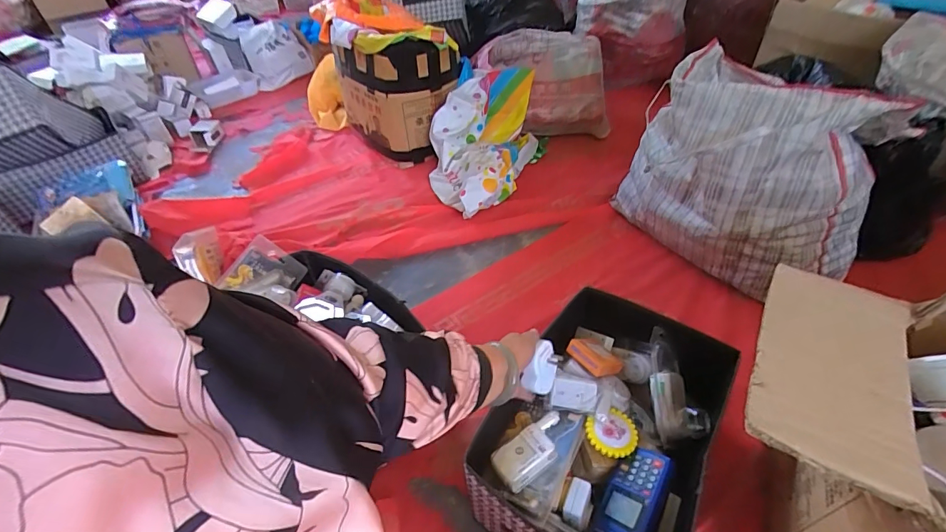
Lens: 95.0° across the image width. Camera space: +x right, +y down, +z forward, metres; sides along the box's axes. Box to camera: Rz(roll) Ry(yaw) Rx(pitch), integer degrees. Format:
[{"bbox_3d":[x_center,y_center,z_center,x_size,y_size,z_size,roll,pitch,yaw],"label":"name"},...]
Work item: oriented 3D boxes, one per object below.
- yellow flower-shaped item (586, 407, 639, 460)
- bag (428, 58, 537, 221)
[{"bbox_3d":[0.211,0.251,0.651,0.074,0.018,0.066,-19,46,-15],"label":"yellow flower-shaped item"},{"bbox_3d":[0.026,-0.377,1.314,0.310,0.208,0.498,8,46,14],"label":"bag"}]

